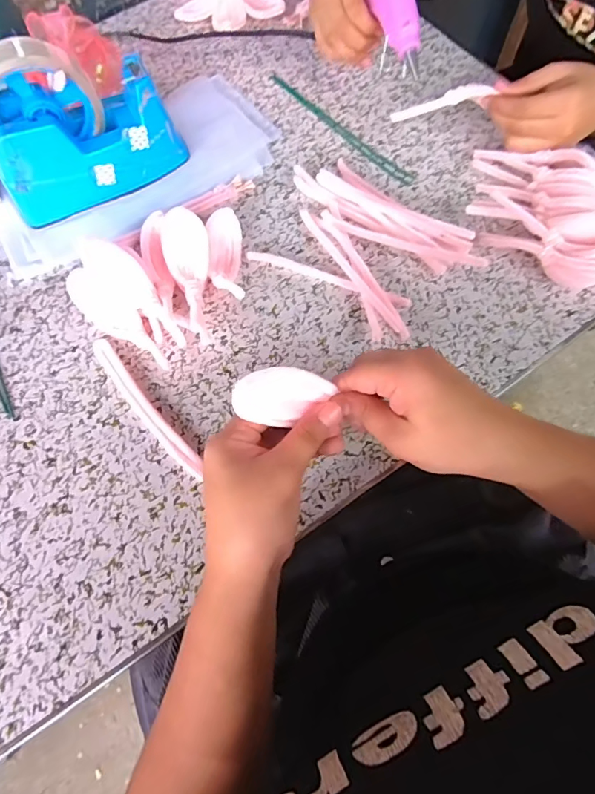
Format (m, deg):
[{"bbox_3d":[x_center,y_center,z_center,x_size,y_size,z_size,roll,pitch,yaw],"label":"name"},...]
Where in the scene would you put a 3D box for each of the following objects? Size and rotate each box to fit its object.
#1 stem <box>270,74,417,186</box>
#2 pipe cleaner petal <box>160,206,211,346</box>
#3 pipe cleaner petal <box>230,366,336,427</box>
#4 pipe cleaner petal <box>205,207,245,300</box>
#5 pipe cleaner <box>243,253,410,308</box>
[{"bbox_3d":[0.039,-0.266,0.448,0.016,0.004,0.196,-42,73,-13],"label":"stem"},{"bbox_3d":[-0.085,-0.096,0.369,0.036,0.022,0.109,-12,84,-2],"label":"pipe cleaner petal"},{"bbox_3d":[-0.010,-0.002,0.253,0.062,0.034,0.013,0,25,-36],"label":"pipe cleaner petal"},{"bbox_3d":[-0.059,-0.118,0.382,0.026,0.032,0.074,-7,69,0],"label":"pipe cleaner petal"},{"bbox_3d":[0.026,-0.100,0.382,0.142,0.008,0.013,21,71,10],"label":"pipe cleaner"}]

